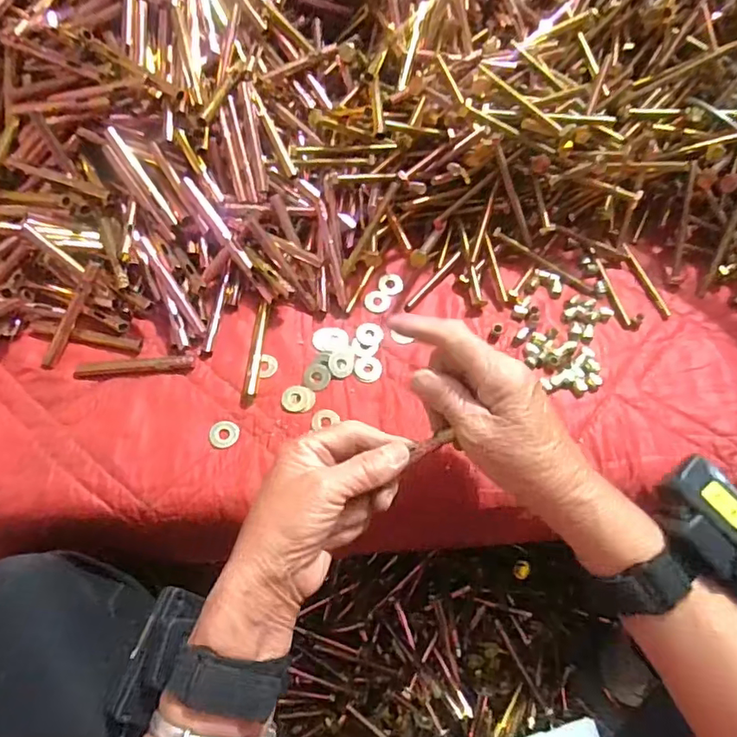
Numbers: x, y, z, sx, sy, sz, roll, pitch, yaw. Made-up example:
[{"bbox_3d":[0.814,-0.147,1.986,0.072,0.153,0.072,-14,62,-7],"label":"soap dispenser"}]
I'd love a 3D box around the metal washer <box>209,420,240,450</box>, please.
[{"bbox_3d":[-0.110,0.050,0.411,0.021,0.004,0.020,1,64,-3],"label":"metal washer"}]

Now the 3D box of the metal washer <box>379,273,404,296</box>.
[{"bbox_3d":[0.020,-0.075,0.480,0.020,0.004,0.022,8,64,0],"label":"metal washer"}]

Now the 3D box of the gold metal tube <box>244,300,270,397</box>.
[{"bbox_3d":[-0.090,-0.017,0.437,0.011,0.012,0.086,3,64,-2],"label":"gold metal tube"}]

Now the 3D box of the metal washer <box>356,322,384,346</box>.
[{"bbox_3d":[0.001,-0.030,0.456,0.023,0.004,0.023,1,64,-3],"label":"metal washer"}]

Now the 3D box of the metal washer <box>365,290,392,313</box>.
[{"bbox_3d":[0.008,-0.058,0.468,0.021,0.004,0.020,1,64,-3],"label":"metal washer"}]

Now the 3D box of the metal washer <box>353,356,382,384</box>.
[{"bbox_3d":[-0.001,0.000,0.441,0.022,0.004,0.023,7,64,0],"label":"metal washer"}]

